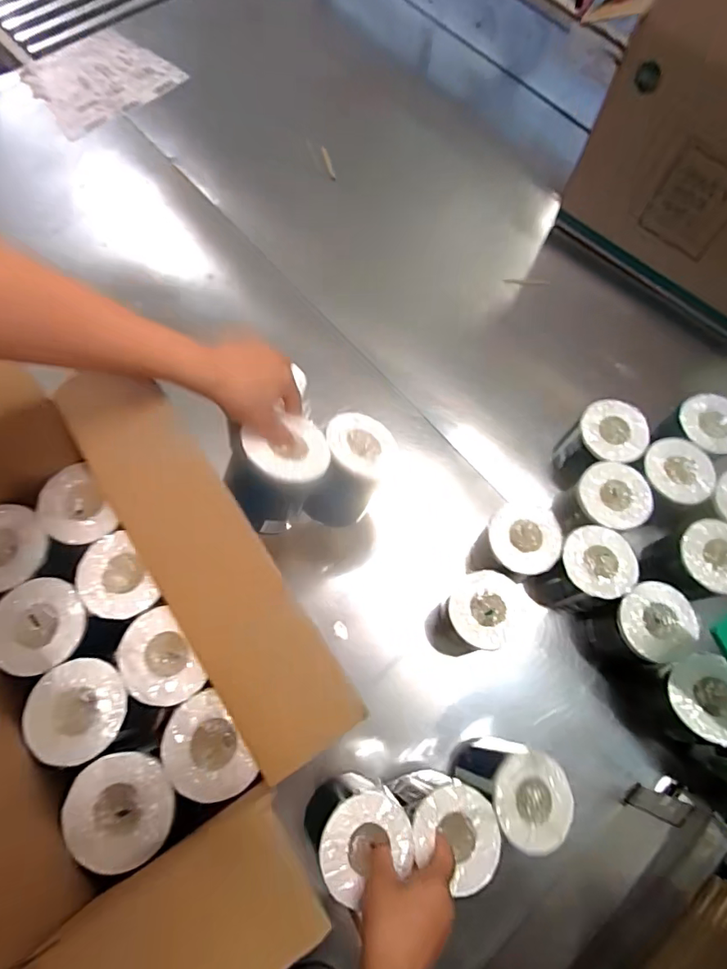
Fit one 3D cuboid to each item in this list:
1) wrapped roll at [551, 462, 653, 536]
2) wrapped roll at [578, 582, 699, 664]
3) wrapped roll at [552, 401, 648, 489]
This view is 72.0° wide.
[{"bbox_3d":[0.332,0.028,0.701,0.097,0.093,0.092,-13,72,-5],"label":"wrapped roll"},{"bbox_3d":[0.356,0.187,0.660,0.092,0.123,0.089,0,71,0],"label":"wrapped roll"},{"bbox_3d":[0.343,-0.055,0.740,0.105,0.107,0.090,-28,74,-9],"label":"wrapped roll"}]

